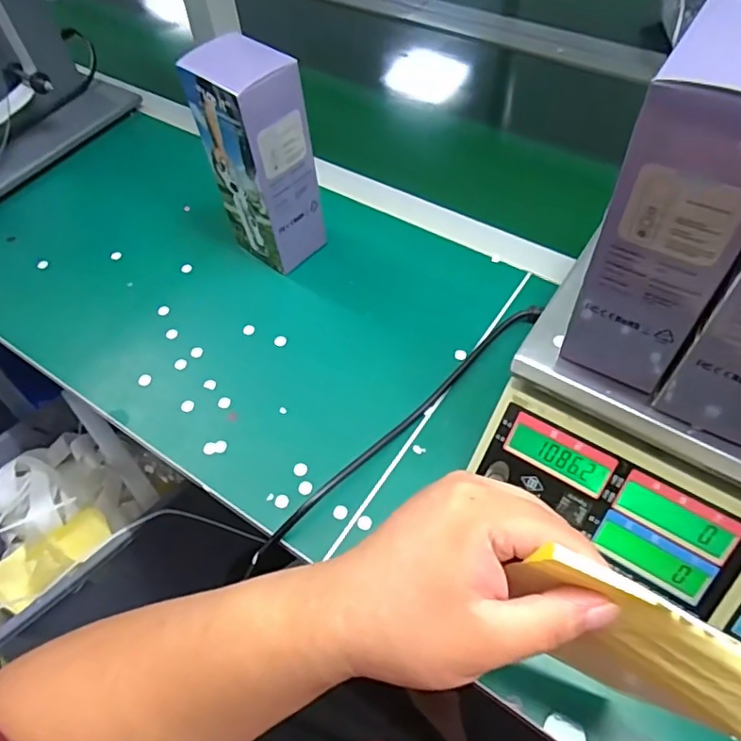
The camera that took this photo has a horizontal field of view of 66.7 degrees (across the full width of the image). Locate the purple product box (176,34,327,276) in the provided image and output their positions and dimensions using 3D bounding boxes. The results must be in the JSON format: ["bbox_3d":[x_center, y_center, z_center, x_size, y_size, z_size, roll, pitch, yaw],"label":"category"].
[{"bbox_3d":[-0.104,-0.190,0.534,0.090,0.207,0.068,31,63,22],"label":"purple product box"}]

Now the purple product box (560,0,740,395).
[{"bbox_3d":[0.169,-0.076,0.311,0.066,0.197,0.072,31,63,22],"label":"purple product box"}]

